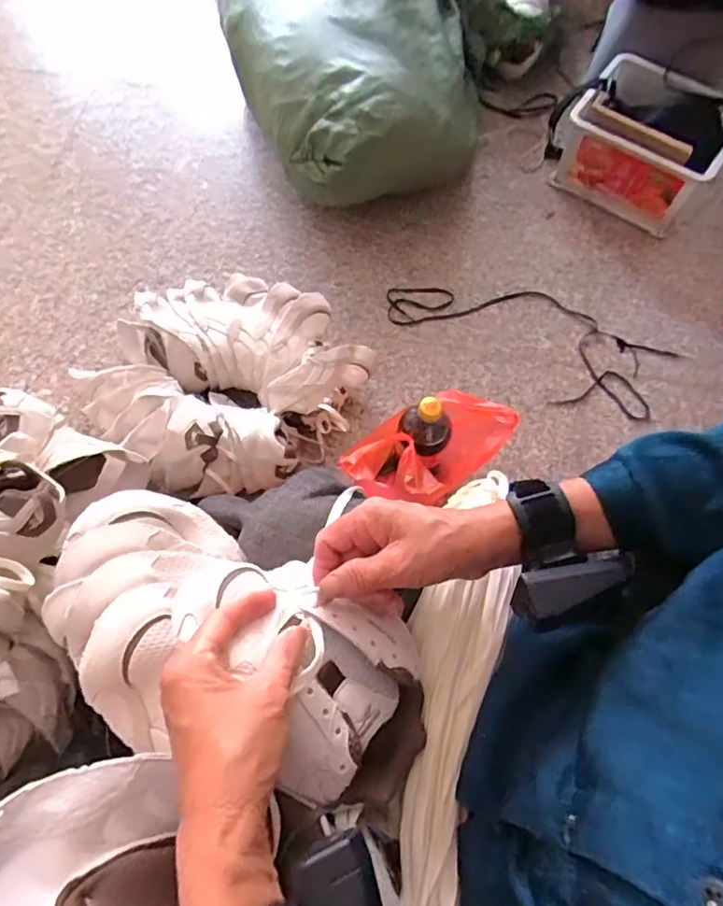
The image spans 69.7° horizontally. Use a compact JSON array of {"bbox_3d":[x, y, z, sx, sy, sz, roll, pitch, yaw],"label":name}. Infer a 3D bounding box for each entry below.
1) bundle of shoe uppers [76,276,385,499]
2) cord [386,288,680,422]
[{"bbox_3d":[-0.258,-0.127,0.898,0.468,0.143,0.374,22,71,8],"label":"bundle of shoe uppers"},{"bbox_3d":[0.323,-0.238,1.028,0.546,0.011,0.220,29,72,10],"label":"cord"}]

